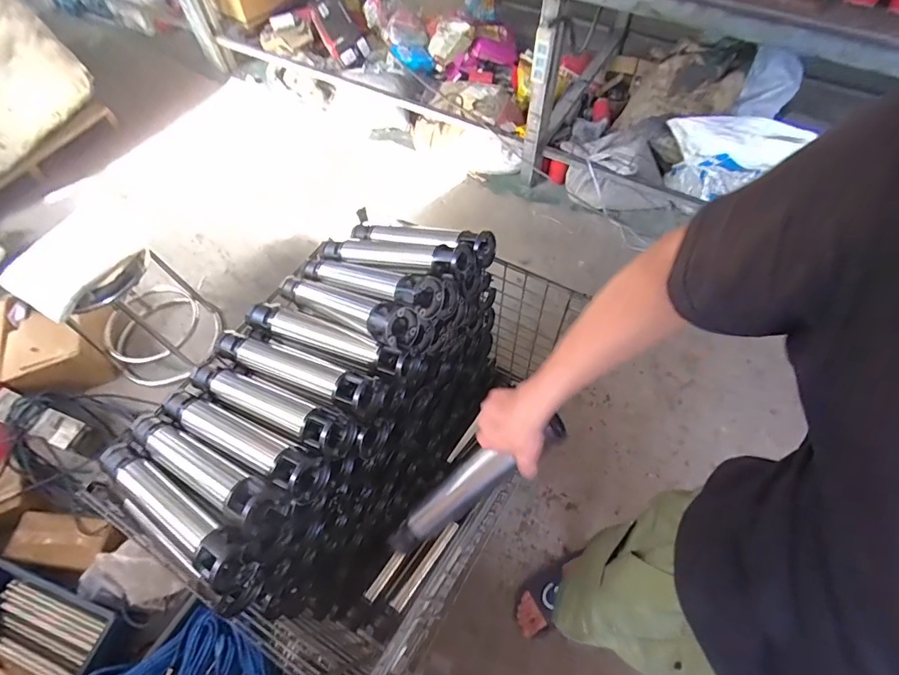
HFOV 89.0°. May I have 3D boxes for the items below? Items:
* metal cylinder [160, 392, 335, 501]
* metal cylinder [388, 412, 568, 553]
[{"bbox_3d":[-0.359,0.170,0.773,0.371,0.058,0.060,17,62,26],"label":"metal cylinder"},{"bbox_3d":[0.020,0.235,0.700,0.386,0.053,0.050,-45,62,25],"label":"metal cylinder"}]

